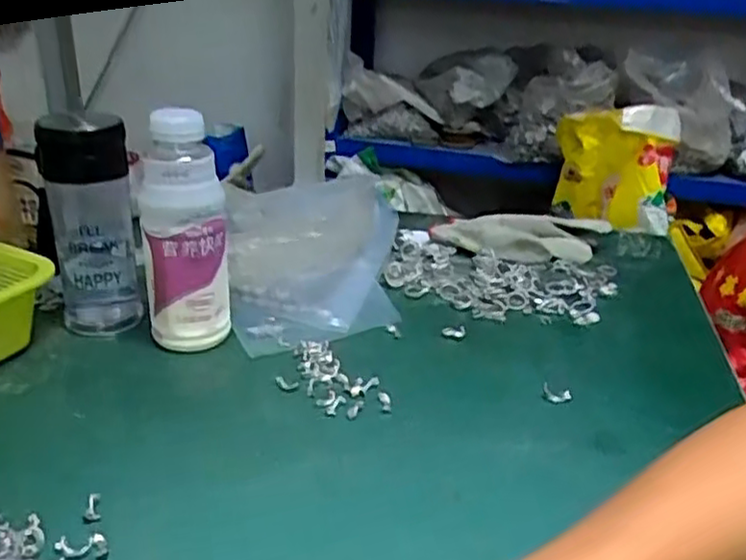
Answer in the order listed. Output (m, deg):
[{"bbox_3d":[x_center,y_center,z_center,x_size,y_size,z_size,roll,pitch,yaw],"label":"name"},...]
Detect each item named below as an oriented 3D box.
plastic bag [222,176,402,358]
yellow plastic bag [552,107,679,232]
[{"bbox_3d":[-0.062,-0.032,0.752,0.181,0.093,0.296,0,24,-9],"label":"plastic bag"},{"bbox_3d":[0.590,-0.279,1.726,0.276,0.295,0.191,10,24,14],"label":"yellow plastic bag"}]

